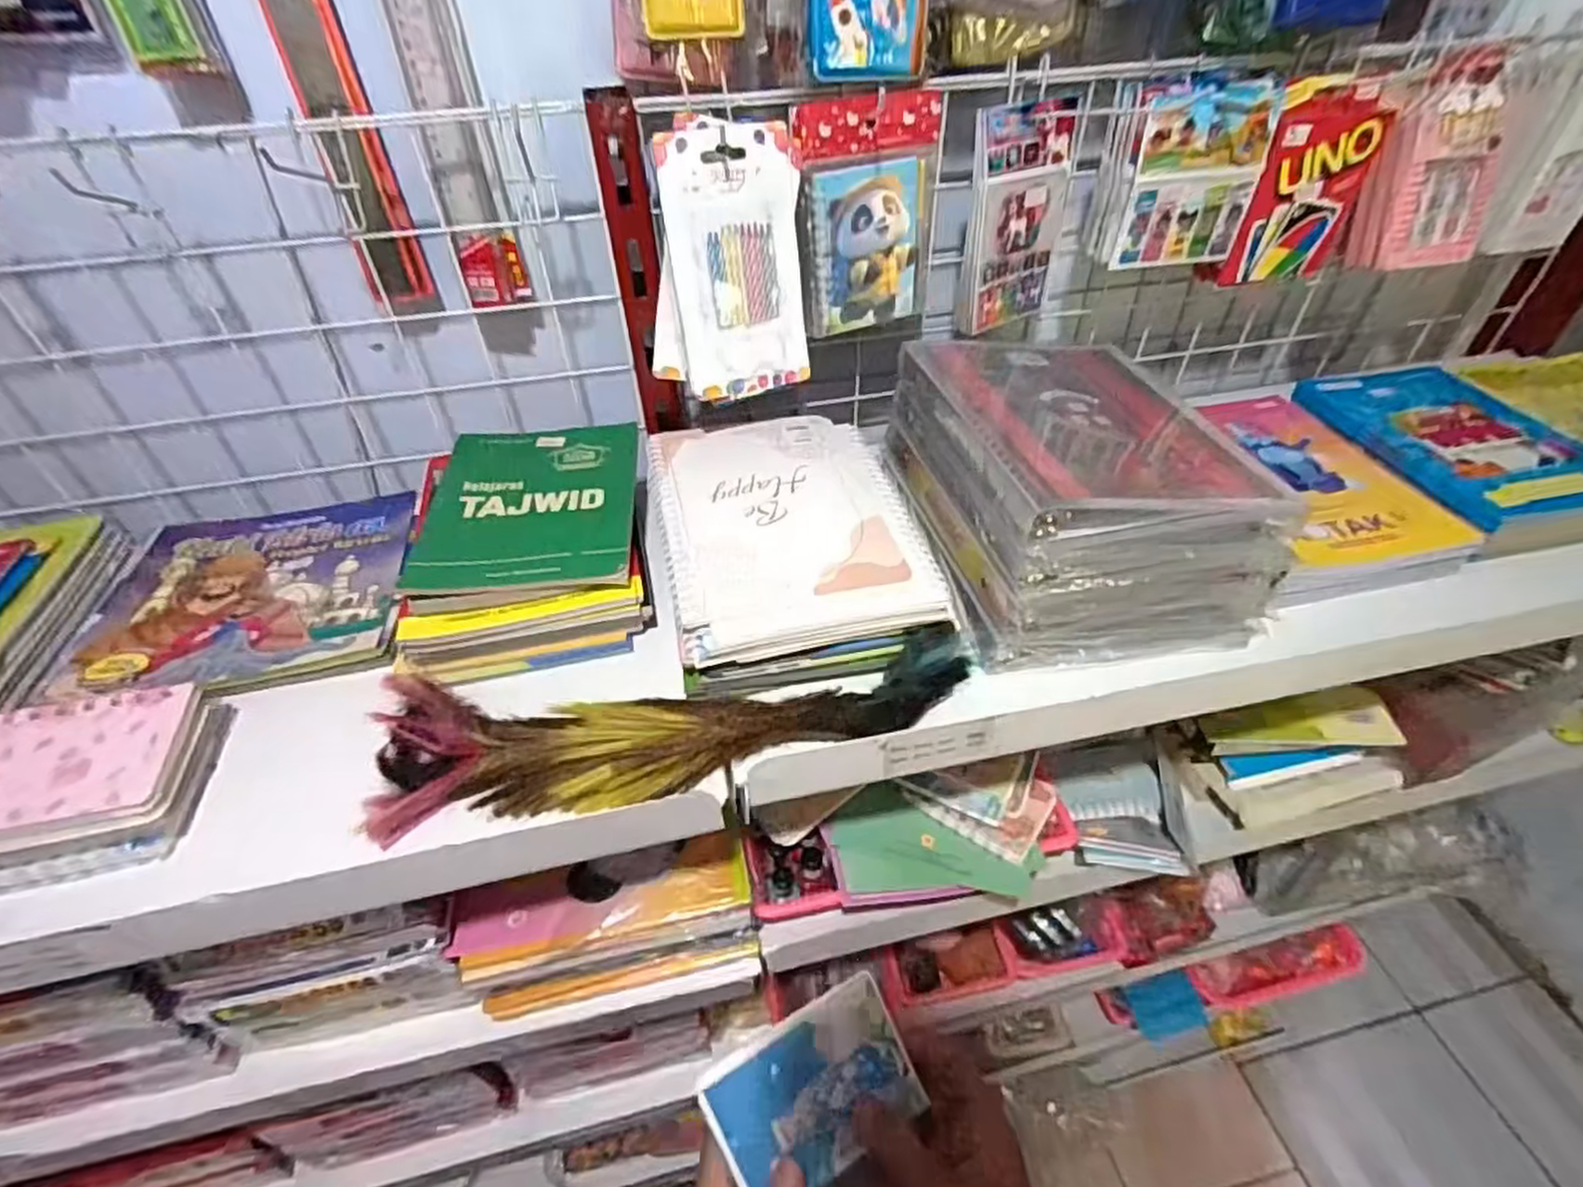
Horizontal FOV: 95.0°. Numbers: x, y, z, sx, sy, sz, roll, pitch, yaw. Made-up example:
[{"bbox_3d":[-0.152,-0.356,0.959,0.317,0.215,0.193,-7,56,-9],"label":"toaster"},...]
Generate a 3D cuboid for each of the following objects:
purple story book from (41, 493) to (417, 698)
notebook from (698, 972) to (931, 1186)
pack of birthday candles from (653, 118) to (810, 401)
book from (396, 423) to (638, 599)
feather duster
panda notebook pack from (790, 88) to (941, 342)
[{"bbox_3d":[-0.384,-0.004,0.523,0.193,0.012,0.196,-13,43,-11],"label":"purple story book"},{"bbox_3d":[0.013,0.251,0.363,0.100,0.007,0.078,-26,91,-17],"label":"notebook"},{"bbox_3d":[-0.033,-0.213,0.473,0.089,0.157,0.007,-17,31,-17],"label":"pack of birthday candles"},{"bbox_3d":[-0.179,-0.064,0.506,0.135,0.015,0.178,-4,42,-7],"label":"book"},{"bbox_3d":[-0.061,0.071,0.416,0.339,0.047,0.086,-5,42,-3],"label":"feather duster"},{"bbox_3d":[0.054,-0.258,0.511,0.105,0.151,0.013,-14,38,-13],"label":"panda notebook pack"}]

